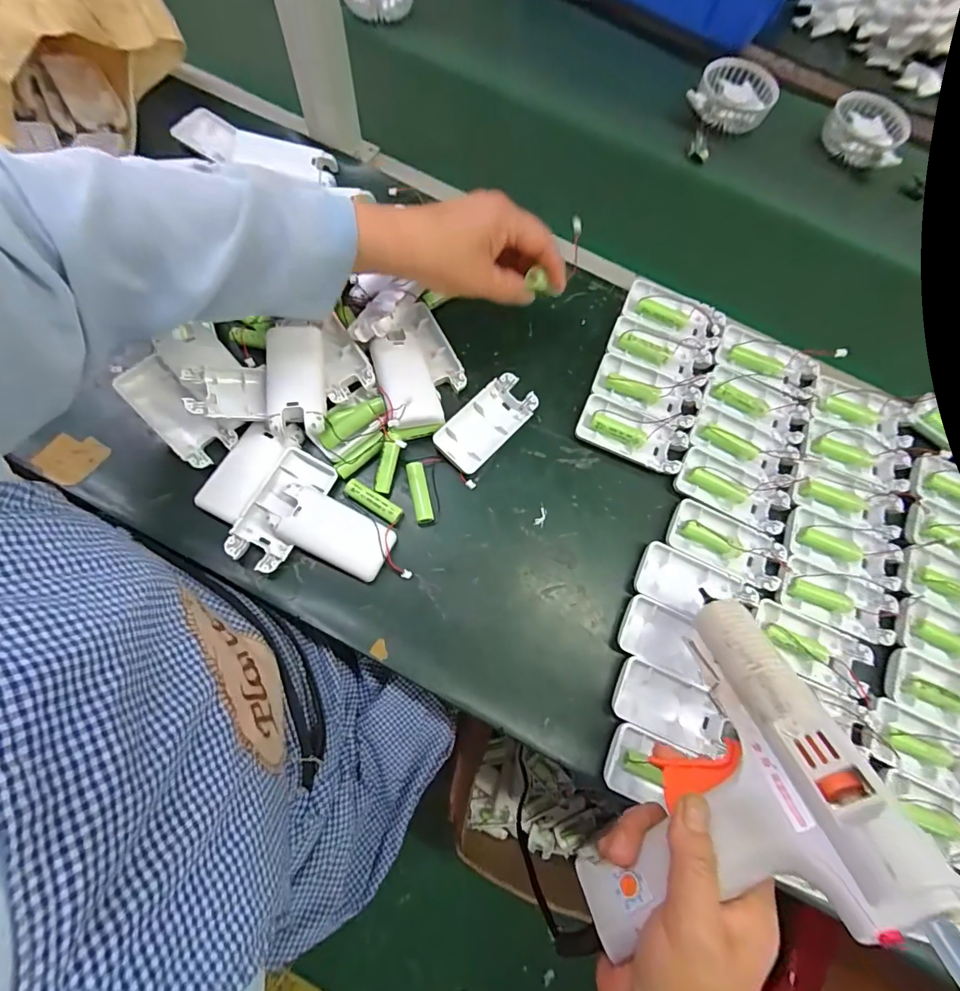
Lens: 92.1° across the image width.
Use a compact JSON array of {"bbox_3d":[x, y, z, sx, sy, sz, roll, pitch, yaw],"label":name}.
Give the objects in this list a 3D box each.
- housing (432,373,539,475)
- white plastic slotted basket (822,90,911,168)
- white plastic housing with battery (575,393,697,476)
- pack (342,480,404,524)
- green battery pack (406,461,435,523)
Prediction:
[{"bbox_3d":[0.006,-0.062,0.402,0.044,0.019,0.095,44,74,9],"label":"housing"},{"bbox_3d":[0.463,-0.438,0.558,0.091,0.035,0.084,1,72,-2],"label":"white plastic slotted basket"},{"bbox_3d":[0.136,-0.059,0.409,0.095,0.022,0.055,20,72,2],"label":"white plastic housing with battery"},{"bbox_3d":[-0.087,0.006,0.376,0.051,0.017,0.014,32,73,5],"label":"pack"},{"bbox_3d":[-0.049,-0.002,0.380,0.014,0.018,0.048,-11,74,-8],"label":"green battery pack"}]

